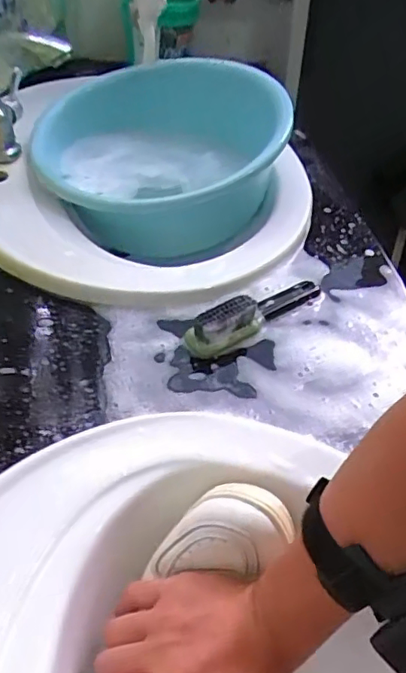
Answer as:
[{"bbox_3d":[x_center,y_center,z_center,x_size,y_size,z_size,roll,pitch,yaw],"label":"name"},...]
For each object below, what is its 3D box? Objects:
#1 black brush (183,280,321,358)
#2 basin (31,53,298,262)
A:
[{"bbox_3d":[0.055,-0.032,0.570,0.168,0.034,0.040,-29,55,-33],"label":"black brush"},{"bbox_3d":[-0.051,-0.232,0.752,0.293,0.165,0.307,5,43,-4],"label":"basin"}]

